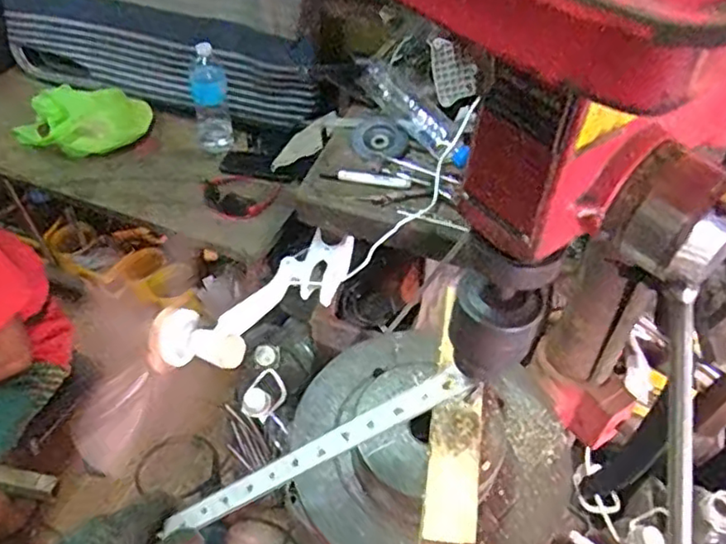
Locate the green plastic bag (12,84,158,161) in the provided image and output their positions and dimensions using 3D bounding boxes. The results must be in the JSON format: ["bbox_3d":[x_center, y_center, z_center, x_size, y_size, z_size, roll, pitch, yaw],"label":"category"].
[{"bbox_3d":[-0.650,-0.357,1.449,0.301,0.115,0.156,-19,53,-19],"label":"green plastic bag"}]

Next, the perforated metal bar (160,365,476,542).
[{"bbox_3d":[-0.033,0.137,0.475,0.248,0.007,0.021,-30,63,10],"label":"perforated metal bar"}]

